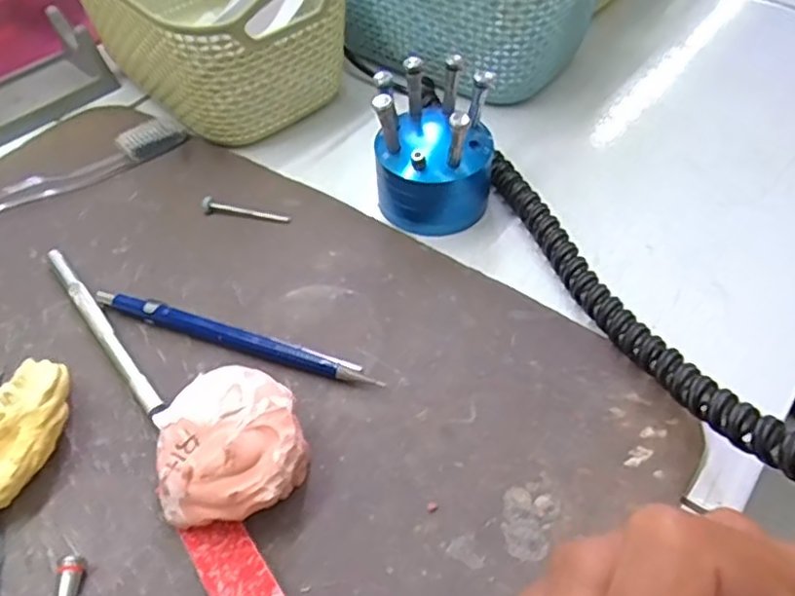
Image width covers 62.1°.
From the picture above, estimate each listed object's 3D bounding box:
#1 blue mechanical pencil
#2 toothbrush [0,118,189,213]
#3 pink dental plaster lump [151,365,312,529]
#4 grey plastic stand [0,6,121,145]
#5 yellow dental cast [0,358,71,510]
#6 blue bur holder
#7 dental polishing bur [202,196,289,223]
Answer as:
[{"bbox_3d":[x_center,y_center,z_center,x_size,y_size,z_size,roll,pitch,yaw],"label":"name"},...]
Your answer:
[{"bbox_3d":[-0.072,0.017,0.288,0.134,0.011,0.010,14,52,13],"label":"blue mechanical pencil"},{"bbox_3d":[-0.199,-0.060,0.358,0.171,0.013,0.021,-32,57,-23],"label":"toothbrush"},{"bbox_3d":[-0.063,0.055,0.245,0.052,0.029,0.057,-1,50,1],"label":"pink dental plaster lump"},{"bbox_3d":[-0.233,-0.139,0.407,0.098,0.036,0.061,-32,56,-23],"label":"grey plastic stand"},{"bbox_3d":[-0.143,0.055,0.245,0.031,0.030,0.065,23,54,19],"label":"yellow dental cast"},{"bbox_3d":[0.019,-0.075,0.325,0.055,0.069,0.051,-1,50,1],"label":"blue bur holder"},{"bbox_3d":[-0.078,-0.046,0.343,0.047,0.007,0.007,10,51,10],"label":"dental polishing bur"}]

